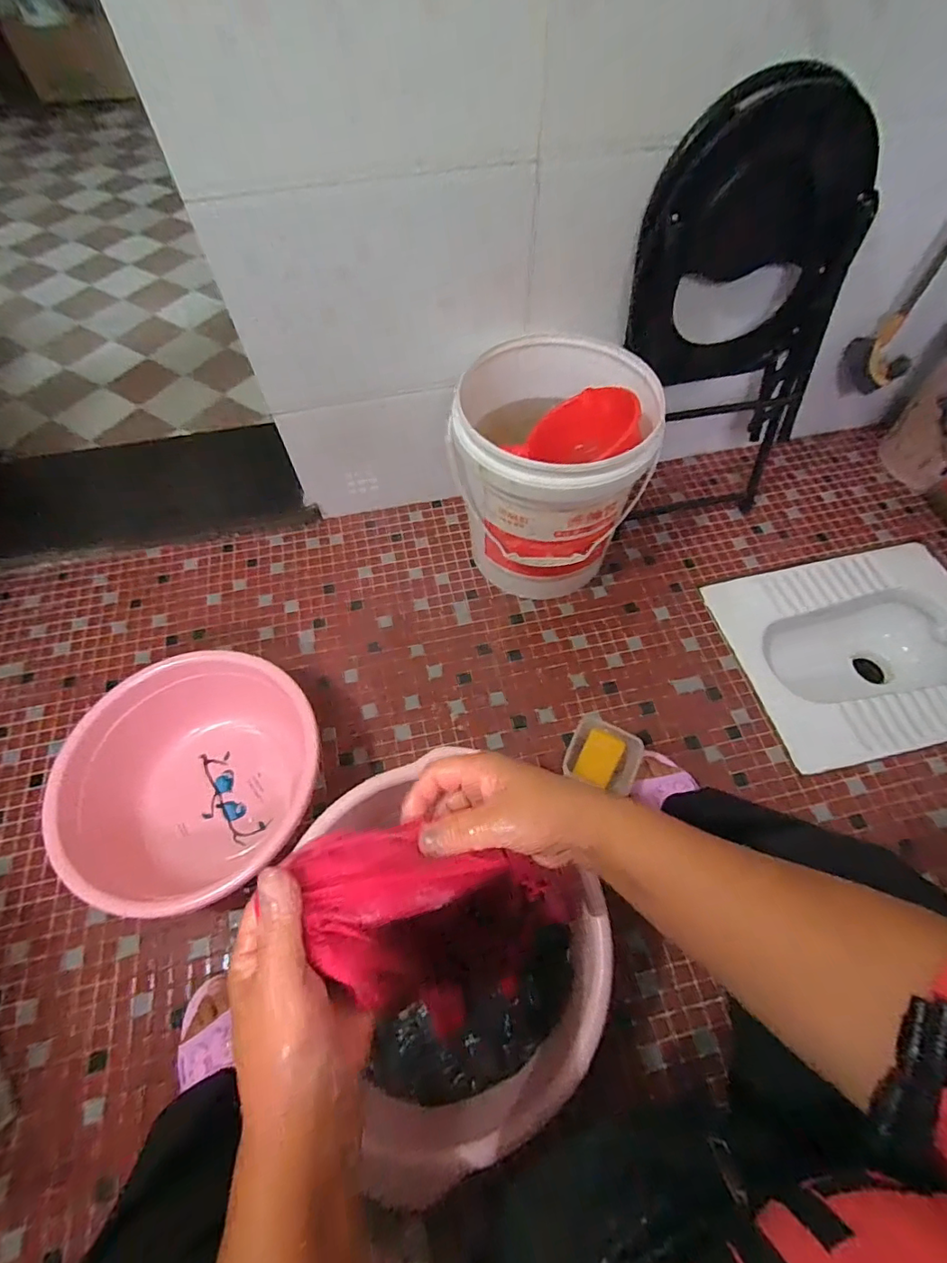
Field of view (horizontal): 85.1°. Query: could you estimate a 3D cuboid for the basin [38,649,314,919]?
[{"bbox_3d":[-0.402,0.211,0.781,0.349,0.160,0.328,-28,66,-15],"label":"basin"}]

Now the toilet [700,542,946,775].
[{"bbox_3d":[0.730,0.080,1.067,0.477,0.270,0.384,-13,61,-7],"label":"toilet"}]

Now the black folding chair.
[{"bbox_3d":[0.423,-0.468,0.871,0.340,0.619,0.202,-11,61,-6],"label":"black folding chair"}]

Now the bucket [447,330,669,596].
[{"bbox_3d":[0.123,-0.264,0.912,0.314,0.347,0.293,3,62,1],"label":"bucket"}]

